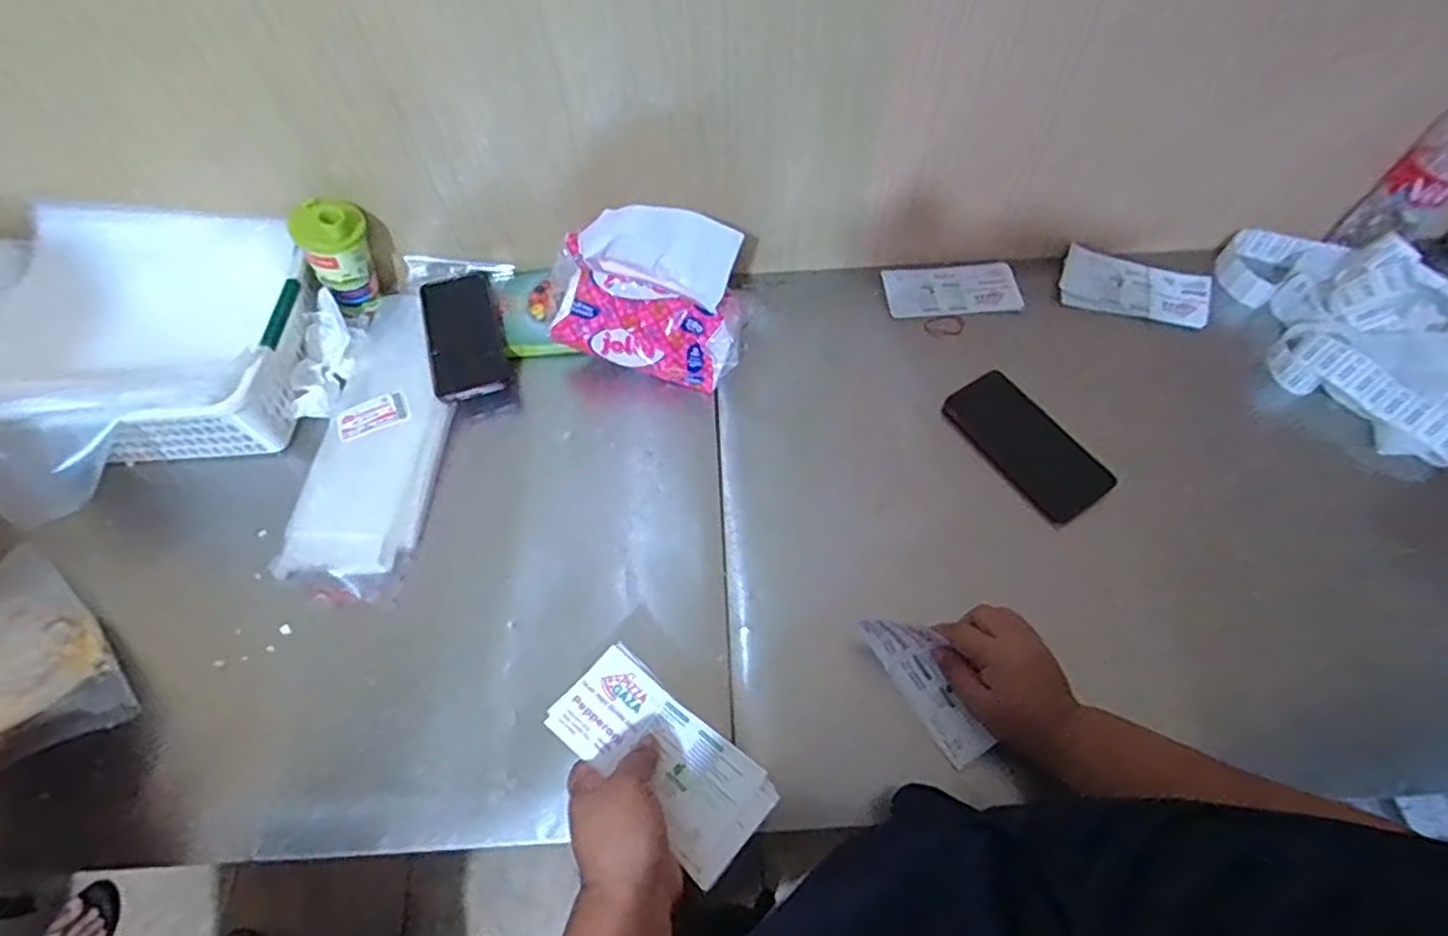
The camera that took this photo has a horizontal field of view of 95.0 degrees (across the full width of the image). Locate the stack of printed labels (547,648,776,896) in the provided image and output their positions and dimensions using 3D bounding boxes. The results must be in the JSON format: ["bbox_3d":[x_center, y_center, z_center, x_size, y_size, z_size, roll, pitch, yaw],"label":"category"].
[{"bbox_3d":[-0.046,0.207,0.481,0.163,0.011,0.078,35,67,20],"label":"stack of printed labels"}]

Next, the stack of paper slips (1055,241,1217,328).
[{"bbox_3d":[0.470,-0.204,0.760,0.153,0.025,0.079,18,63,12],"label":"stack of paper slips"}]

